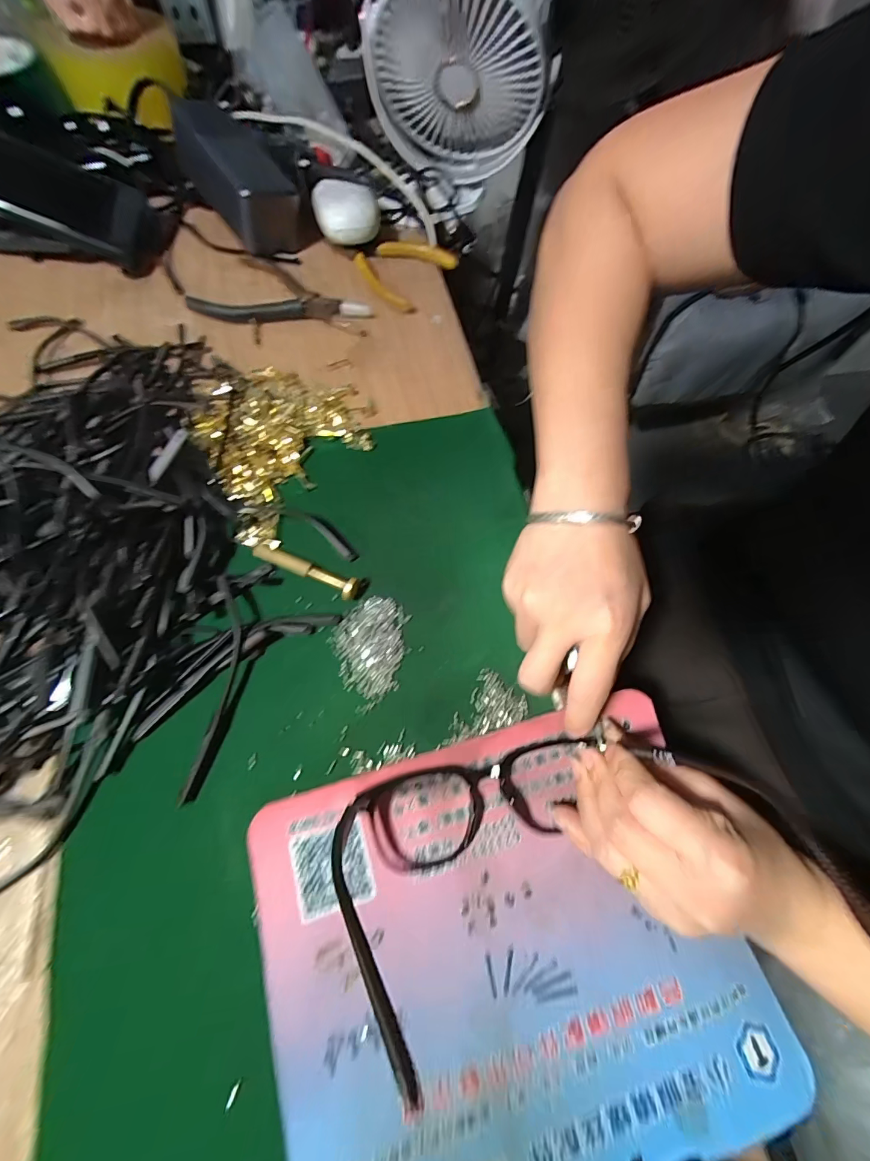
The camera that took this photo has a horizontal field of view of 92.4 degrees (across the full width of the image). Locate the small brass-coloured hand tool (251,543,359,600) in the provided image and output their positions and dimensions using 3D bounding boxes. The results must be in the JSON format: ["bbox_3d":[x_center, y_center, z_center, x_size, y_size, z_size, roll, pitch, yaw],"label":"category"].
[{"bbox_3d":[-0.086,-0.007,0.278,0.073,0.011,0.014,26,69,7],"label":"small brass-coloured hand tool"}]

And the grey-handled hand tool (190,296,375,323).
[{"bbox_3d":[-0.136,-0.239,0.368,0.157,0.013,0.020,-2,69,-4],"label":"grey-handled hand tool"}]

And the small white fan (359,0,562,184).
[{"bbox_3d":[0.020,-0.476,0.387,0.170,0.161,0.074,16,92,42],"label":"small white fan"}]

